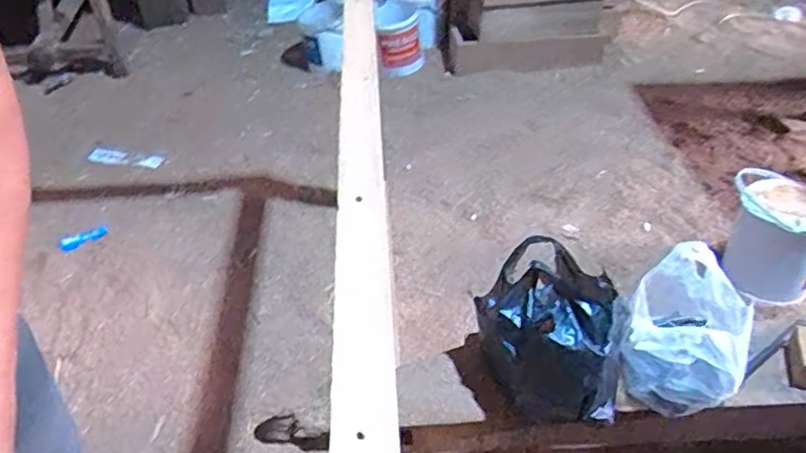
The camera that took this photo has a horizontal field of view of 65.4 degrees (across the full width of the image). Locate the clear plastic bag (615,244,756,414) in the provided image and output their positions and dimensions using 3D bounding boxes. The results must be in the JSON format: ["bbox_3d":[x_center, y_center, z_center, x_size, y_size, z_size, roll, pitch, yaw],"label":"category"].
[{"bbox_3d":[0.358,0.119,0.783,0.143,0.169,0.158,20,46,23],"label":"clear plastic bag"}]

